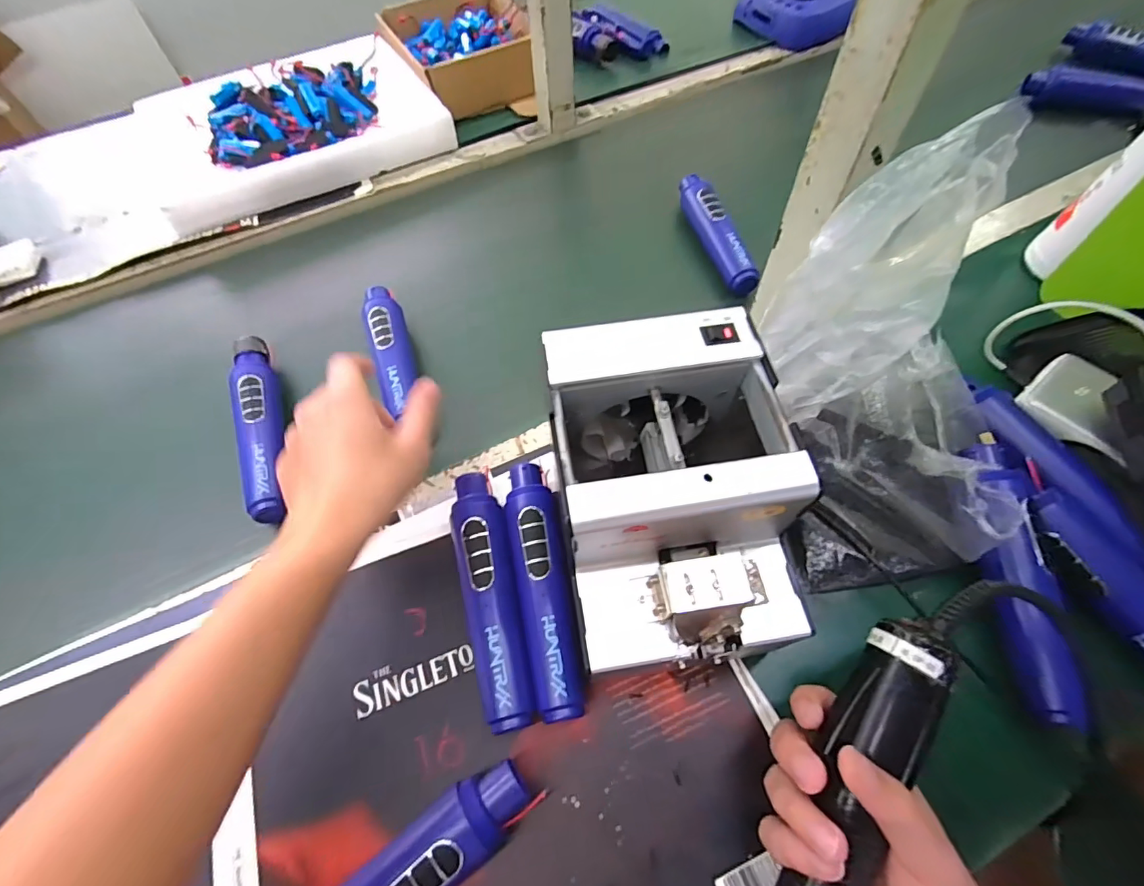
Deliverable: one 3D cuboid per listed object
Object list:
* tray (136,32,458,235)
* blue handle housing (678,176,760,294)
[{"bbox_3d":[-0.373,-0.427,0.661,0.363,0.058,0.283,-29,62,-14],"label":"tray"},{"bbox_3d":[0.152,-0.231,0.534,0.034,0.028,0.177,-11,59,-4],"label":"blue handle housing"}]

